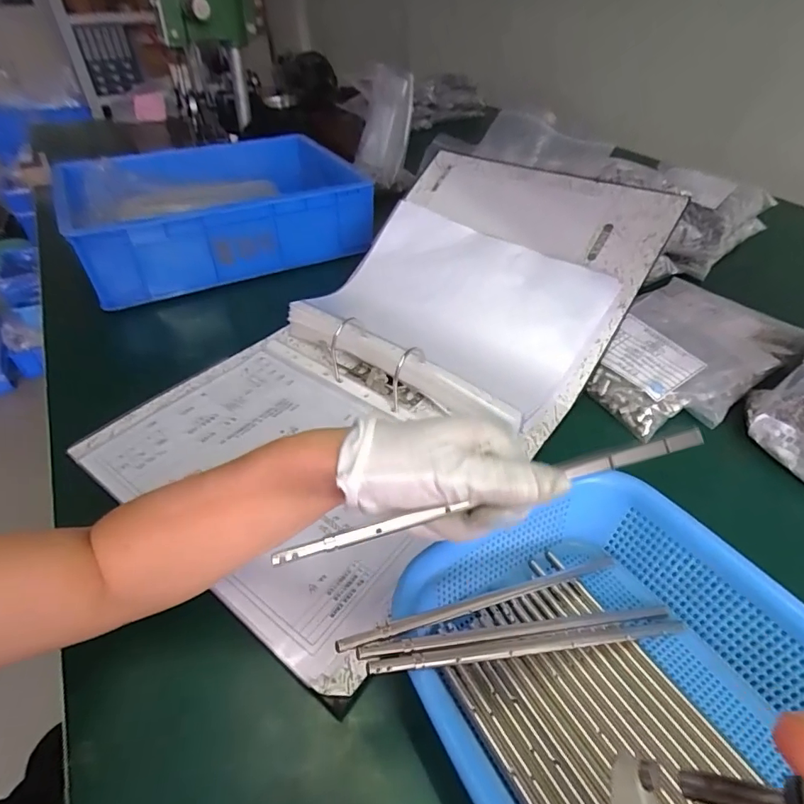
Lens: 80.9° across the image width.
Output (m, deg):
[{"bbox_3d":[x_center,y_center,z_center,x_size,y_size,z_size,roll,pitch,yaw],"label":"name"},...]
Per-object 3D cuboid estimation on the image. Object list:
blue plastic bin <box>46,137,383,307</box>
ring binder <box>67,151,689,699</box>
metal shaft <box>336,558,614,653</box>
[{"bbox_3d":[-0.271,-0.294,0.709,0.386,0.105,0.268,-22,48,-21],"label":"blue plastic bin"},{"bbox_3d":[0.011,-0.084,0.492,0.335,0.127,0.596,28,50,26],"label":"ring binder"},{"bbox_3d":[0.061,0.119,0.290,0.219,0.005,0.007,0,39,-33],"label":"metal shaft"}]

